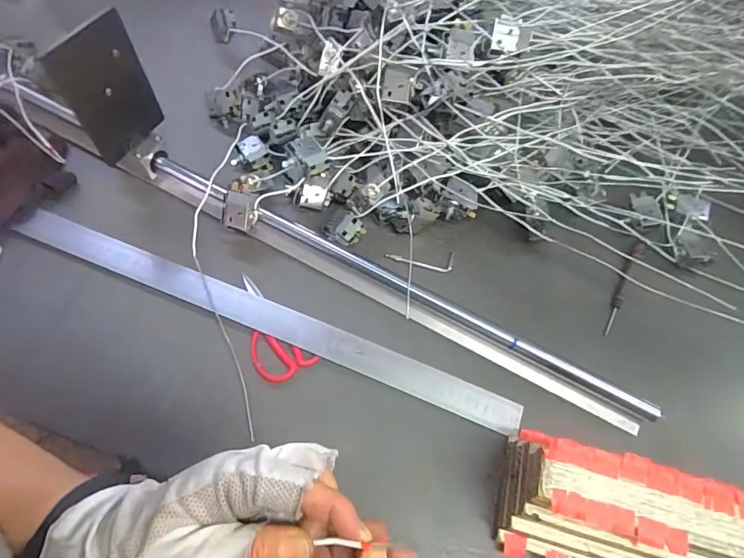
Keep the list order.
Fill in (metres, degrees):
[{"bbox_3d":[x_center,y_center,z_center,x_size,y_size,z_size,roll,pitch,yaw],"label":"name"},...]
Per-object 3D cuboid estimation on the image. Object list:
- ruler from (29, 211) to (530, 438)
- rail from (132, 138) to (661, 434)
[{"bbox_3d":[-0.135,0.040,0.526,0.623,0.011,0.037,21,63,8],"label":"ruler"},{"bbox_3d":[-0.002,-0.002,0.540,0.657,0.034,0.032,28,64,11],"label":"rail"}]

